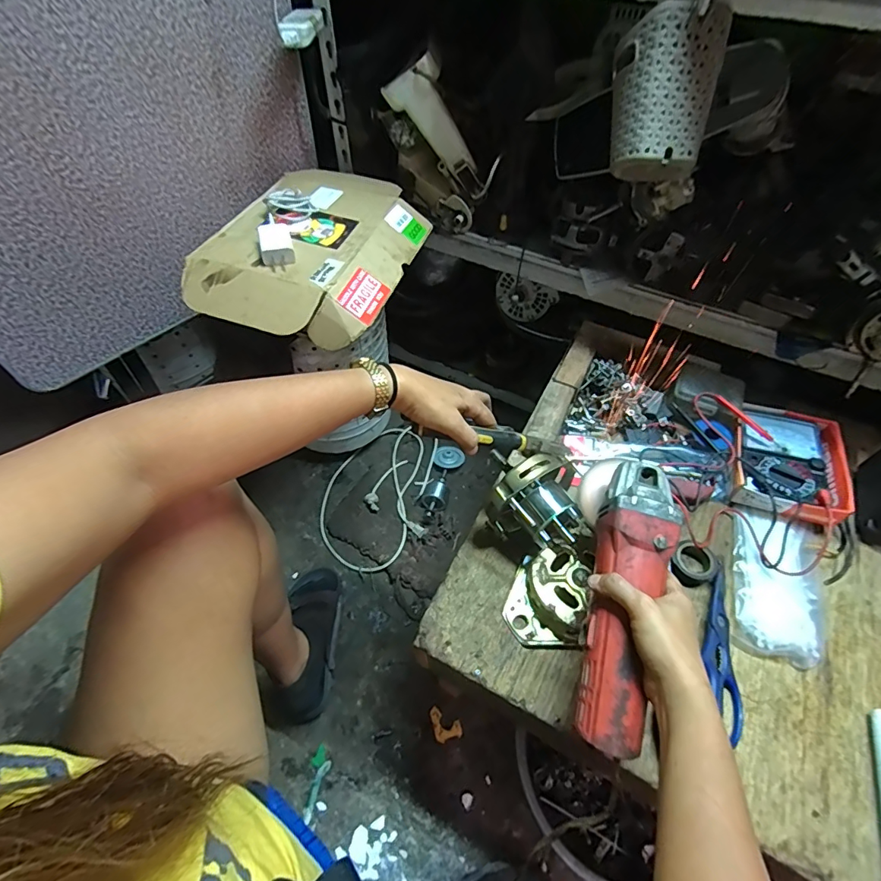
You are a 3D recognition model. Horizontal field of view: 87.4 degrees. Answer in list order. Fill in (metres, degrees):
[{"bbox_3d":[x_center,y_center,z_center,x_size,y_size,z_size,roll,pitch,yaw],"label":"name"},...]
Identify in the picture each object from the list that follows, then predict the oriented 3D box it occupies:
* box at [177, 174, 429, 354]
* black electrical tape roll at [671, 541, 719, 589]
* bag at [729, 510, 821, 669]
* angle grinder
[{"bbox_3d":[-0.176,-0.294,0.682,0.259,0.071,0.370,14,55,10],"label":"box"},{"bbox_3d":[0.311,0.151,0.565,0.051,0.020,0.050,0,54,-1],"label":"black electrical tape roll"},{"bbox_3d":[0.407,0.169,0.553,0.094,0.024,0.185,19,56,12],"label":"bag"},{"bbox_3d":[0.171,0.147,0.440,0.068,0.093,0.254,13,63,9],"label":"angle grinder"}]

